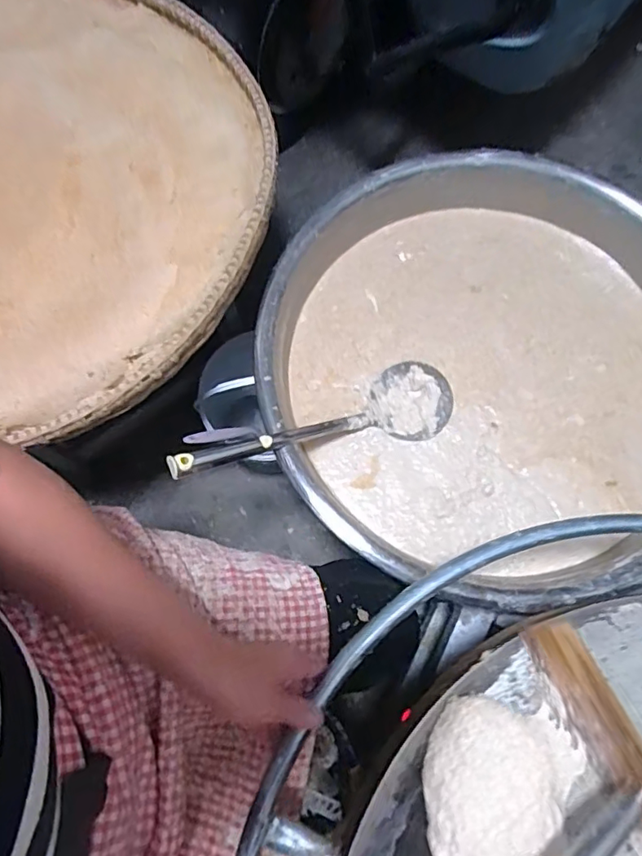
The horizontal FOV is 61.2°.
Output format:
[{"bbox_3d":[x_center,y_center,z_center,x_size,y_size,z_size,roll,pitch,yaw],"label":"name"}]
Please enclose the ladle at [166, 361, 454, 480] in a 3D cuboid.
[{"bbox_3d":[-0.001,-0.004,0.662,0.379,0.067,0.106,-14,72,-30],"label":"ladle"}]

